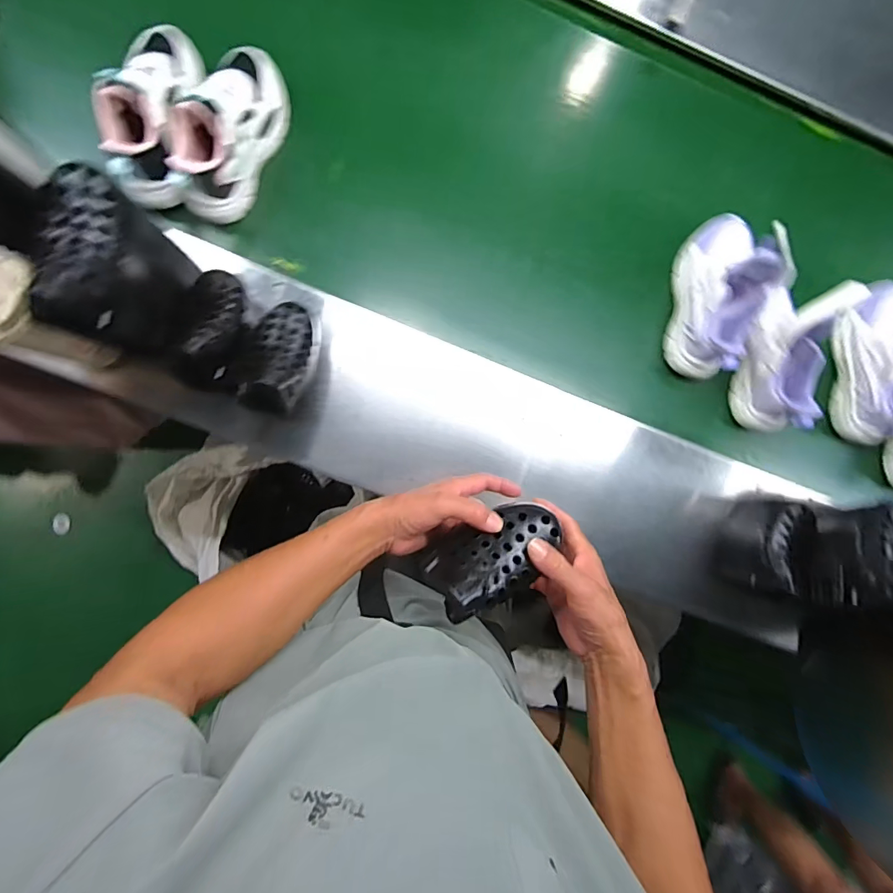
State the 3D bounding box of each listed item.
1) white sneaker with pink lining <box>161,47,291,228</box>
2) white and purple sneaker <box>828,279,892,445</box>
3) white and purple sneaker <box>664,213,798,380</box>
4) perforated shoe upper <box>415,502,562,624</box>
[{"bbox_3d":[-0.288,-0.430,0.586,0.084,0.116,0.231,19,87,-4],"label":"white sneaker with pink lining"},{"bbox_3d":[0.673,-0.131,0.672,0.088,0.093,0.241,-1,89,-5],"label":"white and purple sneaker"},{"bbox_3d":[0.403,-0.227,0.633,0.092,0.137,0.238,6,88,-5],"label":"white and purple sneaker"},{"bbox_3d":[0.043,0.106,0.420,0.135,0.064,0.077,-24,68,-36],"label":"perforated shoe upper"}]

